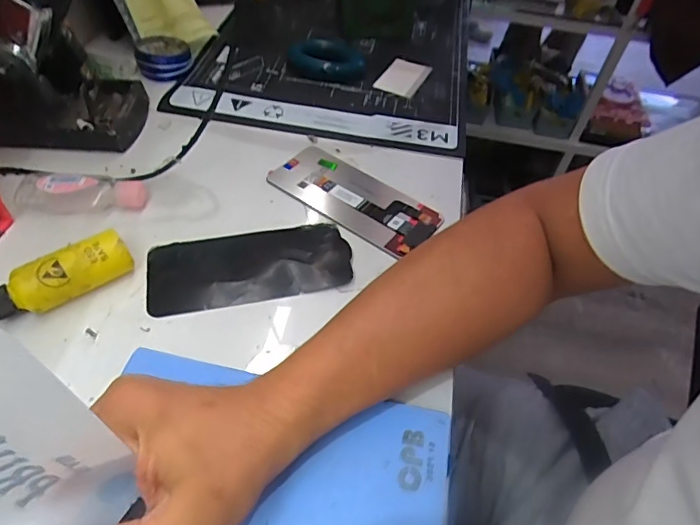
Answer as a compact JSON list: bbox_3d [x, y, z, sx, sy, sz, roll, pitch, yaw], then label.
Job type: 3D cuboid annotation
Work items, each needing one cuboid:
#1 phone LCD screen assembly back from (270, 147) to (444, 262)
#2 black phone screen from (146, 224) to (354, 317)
[{"bbox_3d":[0.000,-0.063,0.447,0.161,0.004,0.069,32,55,20],"label":"phone LCD screen assembly back"},{"bbox_3d":[-0.081,0.000,0.390,0.158,0.006,0.072,-8,52,-11],"label":"black phone screen"}]

